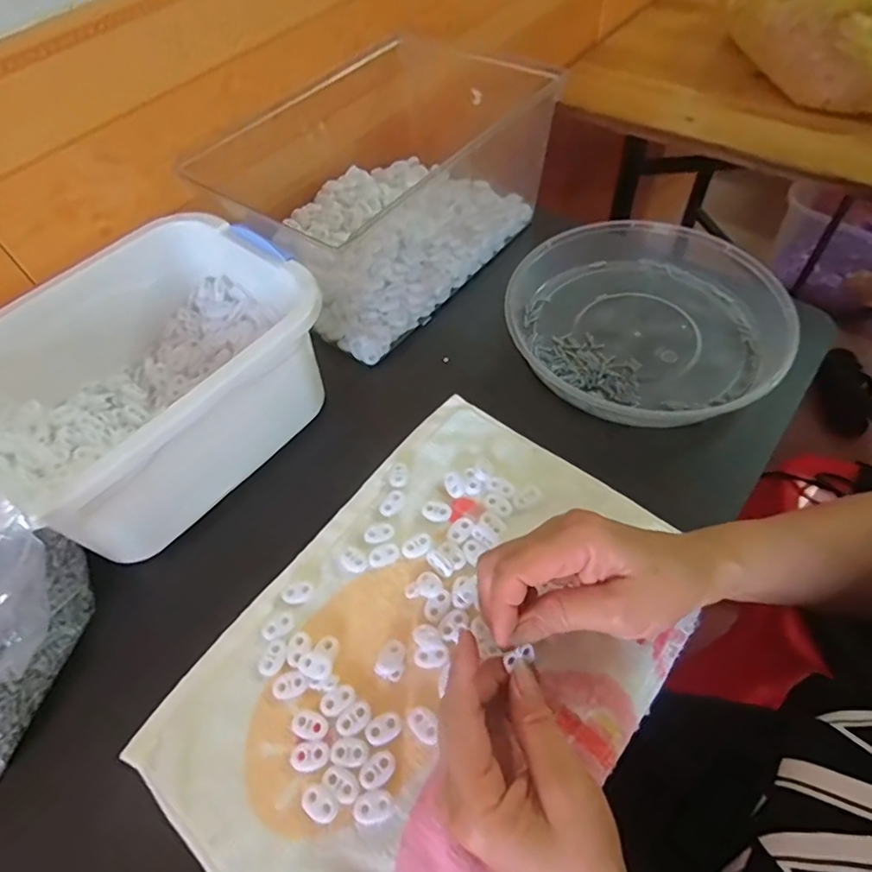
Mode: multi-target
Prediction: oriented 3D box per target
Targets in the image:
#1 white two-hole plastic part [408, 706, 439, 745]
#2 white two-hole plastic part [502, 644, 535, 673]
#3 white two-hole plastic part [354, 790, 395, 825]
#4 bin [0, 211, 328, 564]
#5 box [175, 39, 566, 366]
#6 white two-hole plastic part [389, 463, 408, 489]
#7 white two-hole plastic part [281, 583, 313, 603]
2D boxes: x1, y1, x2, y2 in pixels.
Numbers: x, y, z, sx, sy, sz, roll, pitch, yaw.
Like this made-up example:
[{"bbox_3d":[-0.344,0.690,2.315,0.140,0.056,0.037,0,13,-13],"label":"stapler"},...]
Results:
[{"bbox_3d":[-0.007,0.172,0.326,0.021,0.005,0.015,35,66,25],"label":"white two-hole plastic part"},{"bbox_3d":[0.046,0.120,0.296,0.018,0.004,0.008,-18,58,-16],"label":"white two-hole plastic part"},{"bbox_3d":[-0.034,0.206,0.303,0.022,0.004,0.014,-7,56,0],"label":"white two-hole plastic part"},{"bbox_3d":[-0.221,-0.044,0.415,0.192,0.109,0.248,31,64,23],"label":"bin"},{"bbox_3d":[-0.043,-0.254,0.537,0.202,0.128,0.303,31,64,23],"label":"box"},{"bbox_3d":[-0.029,0.029,0.419,0.014,0.004,0.023,-2,56,4],"label":"white two-hole plastic part"},{"bbox_3d":[-0.095,0.108,0.374,0.020,0.004,0.012,-11,56,-2],"label":"white two-hole plastic part"}]

